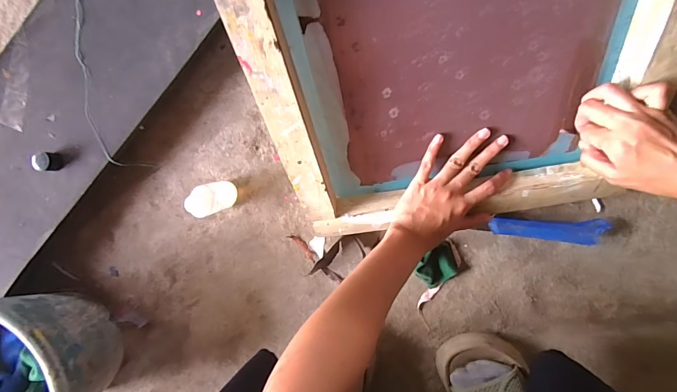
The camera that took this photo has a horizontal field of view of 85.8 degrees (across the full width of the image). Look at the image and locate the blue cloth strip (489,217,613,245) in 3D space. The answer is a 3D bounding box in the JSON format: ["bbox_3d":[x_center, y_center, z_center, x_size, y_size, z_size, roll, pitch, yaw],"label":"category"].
[{"bbox_3d":[0.264,0.043,0.459,0.134,0.019,0.030,2,94,7],"label":"blue cloth strip"}]

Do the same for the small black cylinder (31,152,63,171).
[{"bbox_3d":[-0.380,-0.045,0.472,0.029,0.018,0.025,0,95,7],"label":"small black cylinder"}]

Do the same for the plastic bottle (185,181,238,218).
[{"bbox_3d":[-0.155,0.003,0.463,0.032,0.093,0.036,-18,91,8],"label":"plastic bottle"}]

